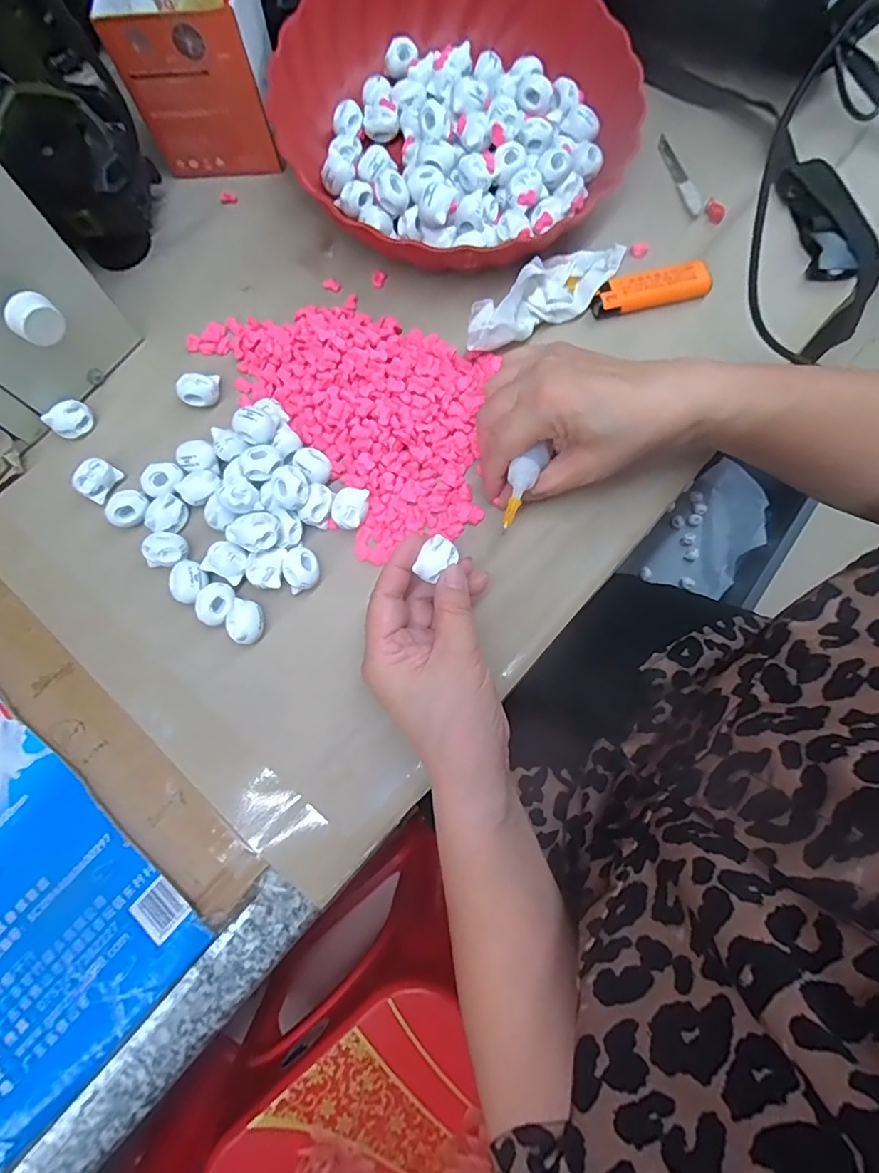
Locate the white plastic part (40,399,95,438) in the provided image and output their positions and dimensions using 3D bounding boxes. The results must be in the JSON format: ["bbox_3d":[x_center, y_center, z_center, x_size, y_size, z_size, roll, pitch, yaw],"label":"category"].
[{"bbox_3d":[-0.244,-0.111,0.359,0.018,0.019,0.025,33,79,8],"label":"white plastic part"}]

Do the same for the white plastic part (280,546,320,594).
[{"bbox_3d":[-0.084,-0.010,0.329,0.022,0.018,0.024,0,76,1],"label":"white plastic part"}]

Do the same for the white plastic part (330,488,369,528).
[{"bbox_3d":[-0.056,-0.049,0.339,0.021,0.013,0.025,11,77,4],"label":"white plastic part"}]

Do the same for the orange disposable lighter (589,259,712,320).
[{"bbox_3d":[0.143,-0.202,0.367,0.079,0.006,0.024,-12,97,1],"label":"orange disposable lighter"}]

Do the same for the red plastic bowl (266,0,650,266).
[{"bbox_3d":[0.012,-0.335,0.386,0.227,0.060,0.229,0,76,1],"label":"red plastic bowl"}]

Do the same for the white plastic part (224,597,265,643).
[{"bbox_3d":[-0.115,0.021,0.324,0.022,0.015,0.023,34,79,9],"label":"white plastic part"}]

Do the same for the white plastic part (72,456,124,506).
[{"bbox_3d":[-0.220,-0.068,0.349,0.016,0.020,0.025,26,78,7],"label":"white plastic part"}]

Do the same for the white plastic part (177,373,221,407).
[{"bbox_3d":[-0.160,-0.131,0.363,0.026,0.016,0.018,-12,77,-2],"label":"white plastic part"}]

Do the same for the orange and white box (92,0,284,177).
[{"bbox_3d":[-0.161,-0.357,0.375,0.091,0.099,0.067,2,77,2],"label":"orange and white box"}]

